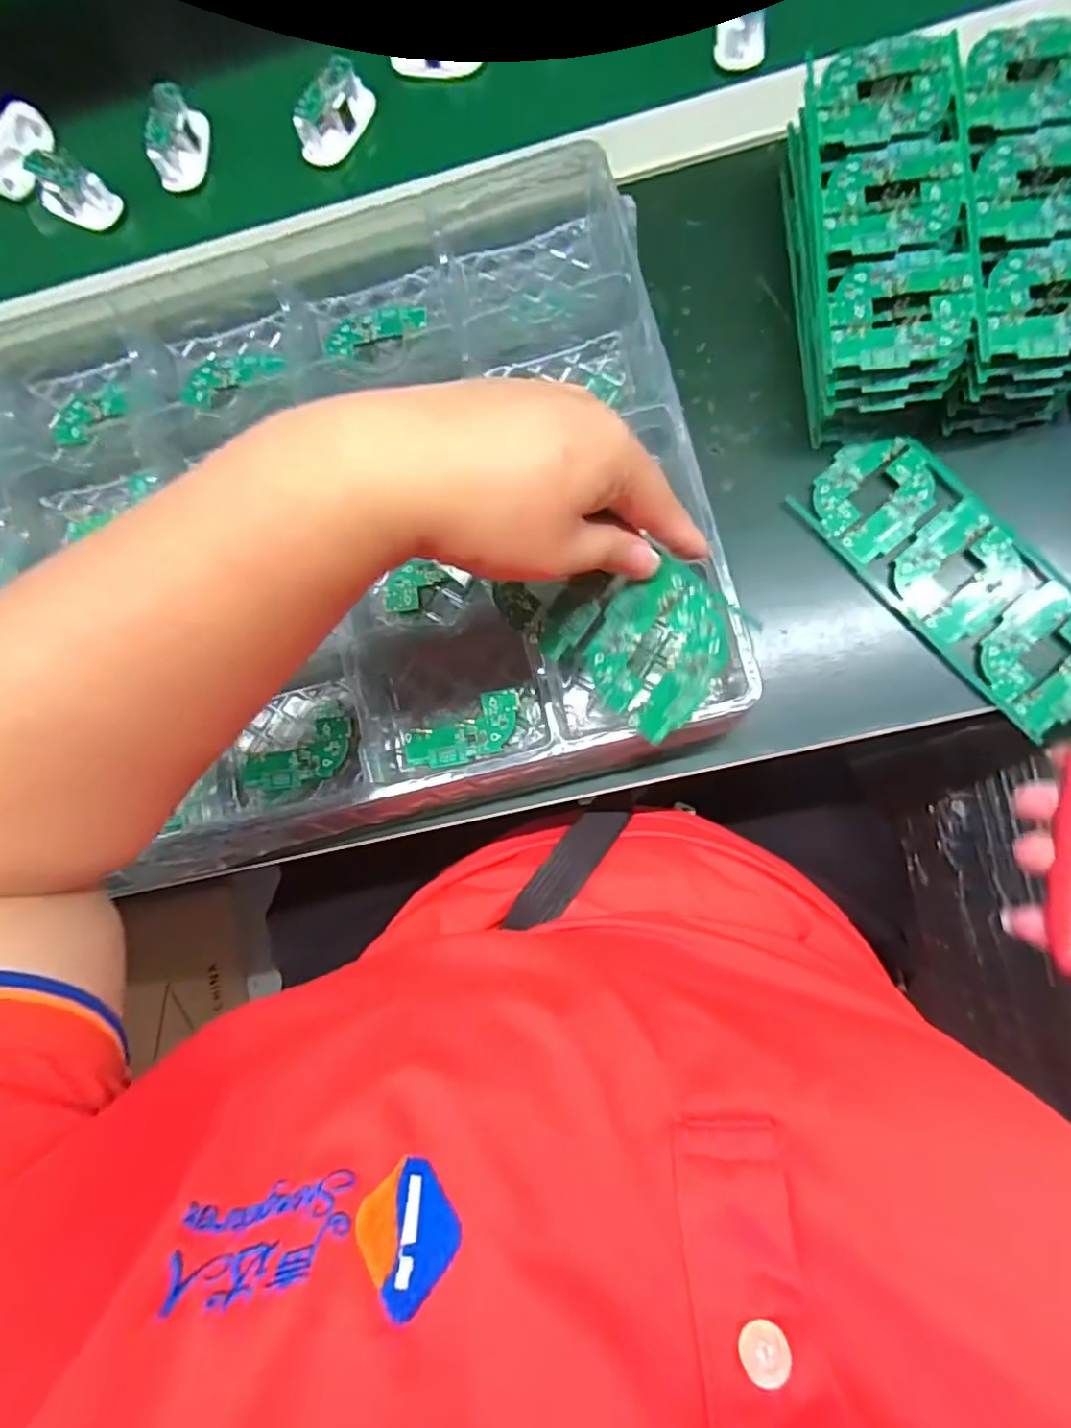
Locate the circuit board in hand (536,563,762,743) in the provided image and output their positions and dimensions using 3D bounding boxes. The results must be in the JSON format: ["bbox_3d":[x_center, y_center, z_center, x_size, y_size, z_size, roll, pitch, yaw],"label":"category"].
[{"bbox_3d":[0.047,-0.032,0.263,0.068,0.005,0.063,41,109,13],"label":"circuit board in hand"}]

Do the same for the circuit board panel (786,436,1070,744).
[{"bbox_3d":[0.214,-0.071,0.311,0.068,0.008,0.166,-40,80,0],"label":"circuit board panel"}]

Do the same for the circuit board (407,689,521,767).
[{"bbox_3d":[-0.037,0.010,0.315,0.063,0.004,0.028,-19,80,3],"label":"circuit board"}]

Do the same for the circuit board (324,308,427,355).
[{"bbox_3d":[-0.091,-0.220,0.351,0.058,0.006,0.023,-12,81,5],"label":"circuit board"}]

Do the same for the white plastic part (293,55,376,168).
[{"bbox_3d":[-0.126,-0.377,0.389,0.020,0.031,0.056,29,86,10],"label":"white plastic part"}]

